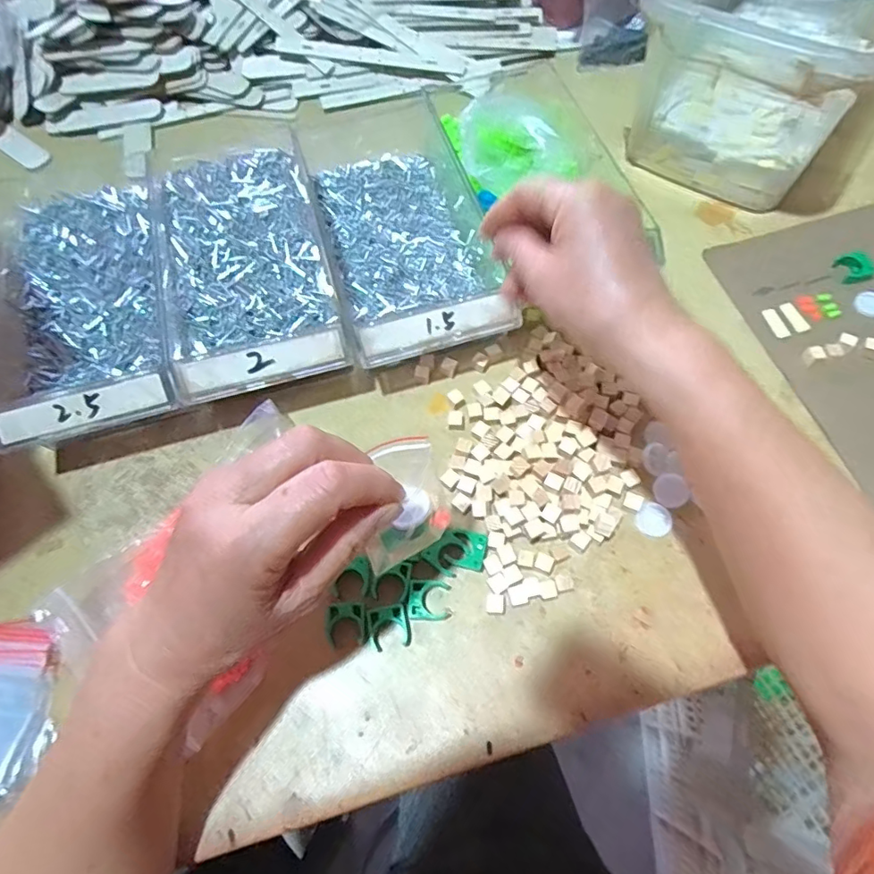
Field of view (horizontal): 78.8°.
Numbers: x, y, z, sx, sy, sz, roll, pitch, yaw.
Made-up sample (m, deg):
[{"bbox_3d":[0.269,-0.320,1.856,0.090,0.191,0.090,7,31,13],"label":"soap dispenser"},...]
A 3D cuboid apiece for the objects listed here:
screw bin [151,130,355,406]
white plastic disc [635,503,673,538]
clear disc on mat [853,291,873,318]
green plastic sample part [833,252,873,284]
[{"bbox_3d":[-0.156,-0.147,0.428,0.133,0.049,0.266,-15,66,-5],"label":"screw bin"},{"bbox_3d":[0.149,0.056,0.364,0.024,0.004,0.023,-1,65,1],"label":"white plastic disc"},{"bbox_3d":[0.355,-0.109,0.432,0.026,0.004,0.024,-1,65,1],"label":"clear disc on mat"},{"bbox_3d":[0.349,-0.142,0.443,0.021,0.016,0.025,-15,66,-5],"label":"green plastic sample part"}]

